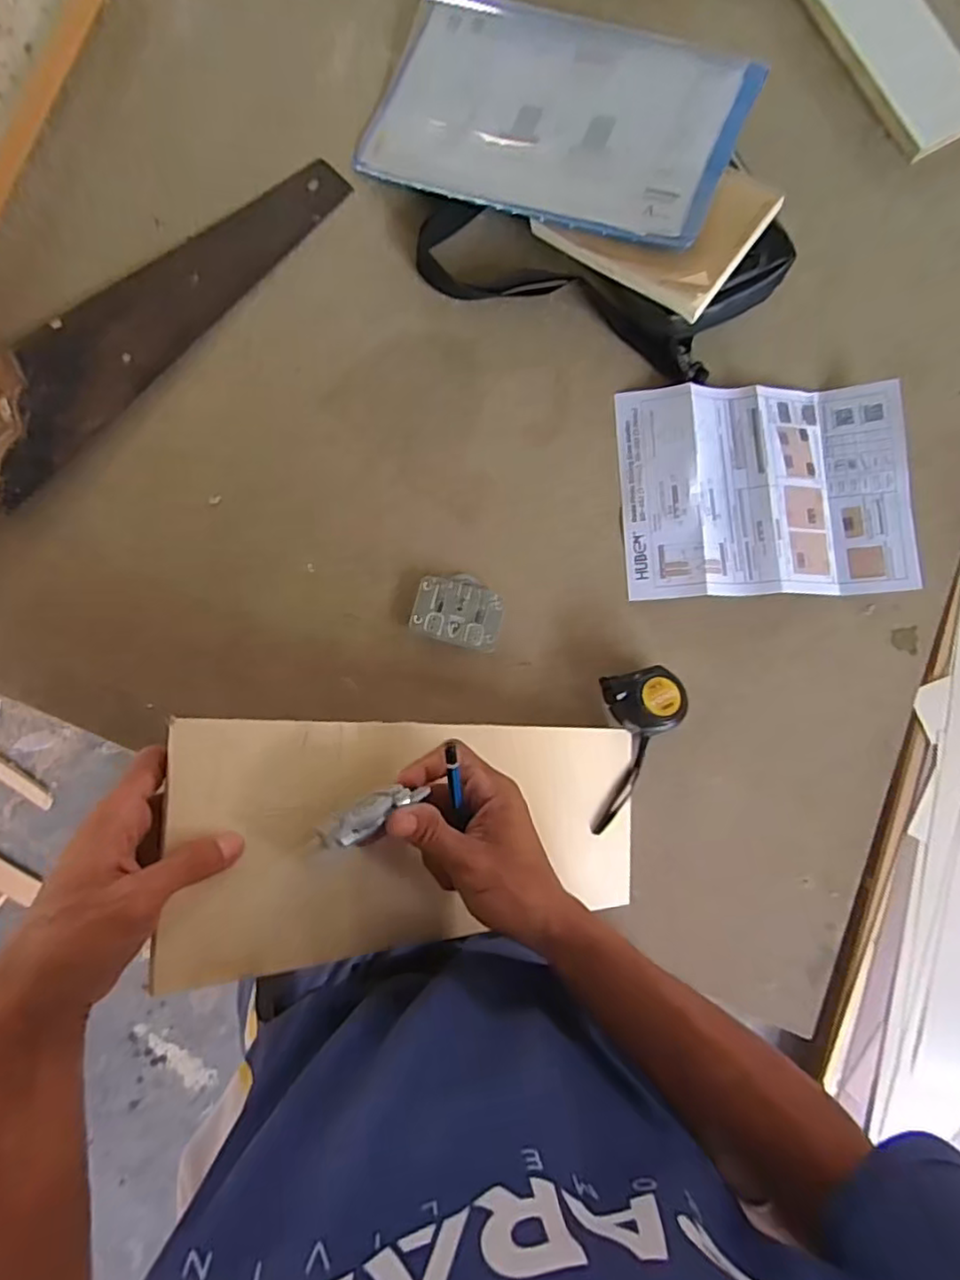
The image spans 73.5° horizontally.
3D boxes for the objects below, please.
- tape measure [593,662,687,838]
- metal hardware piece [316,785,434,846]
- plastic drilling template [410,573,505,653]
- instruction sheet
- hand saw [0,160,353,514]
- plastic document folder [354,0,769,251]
[{"bbox_3d":[0.141,0.094,0.569,0.073,0.037,0.143,6,83,-2],"label":"tape measure"},{"bbox_3d":[-0.060,0.097,0.365,0.066,0.011,0.019,-25,85,-22],"label":"metal hardware piece"},{"bbox_3d":[-0.020,-0.028,0.591,0.080,0.011,0.065,13,82,-1],"label":"plastic drilling template"},{"bbox_3d":[0.279,-0.148,0.625,0.276,0.016,0.207,-2,83,-3],"label":"instruction sheet"},{"bbox_3d":[-0.334,-0.282,0.590,0.114,0.036,0.524,44,83,3],"label":"hand saw"},{"bbox_3d":[0.073,-0.515,0.630,0.349,0.019,0.217,22,84,11],"label":"plastic document folder"}]

